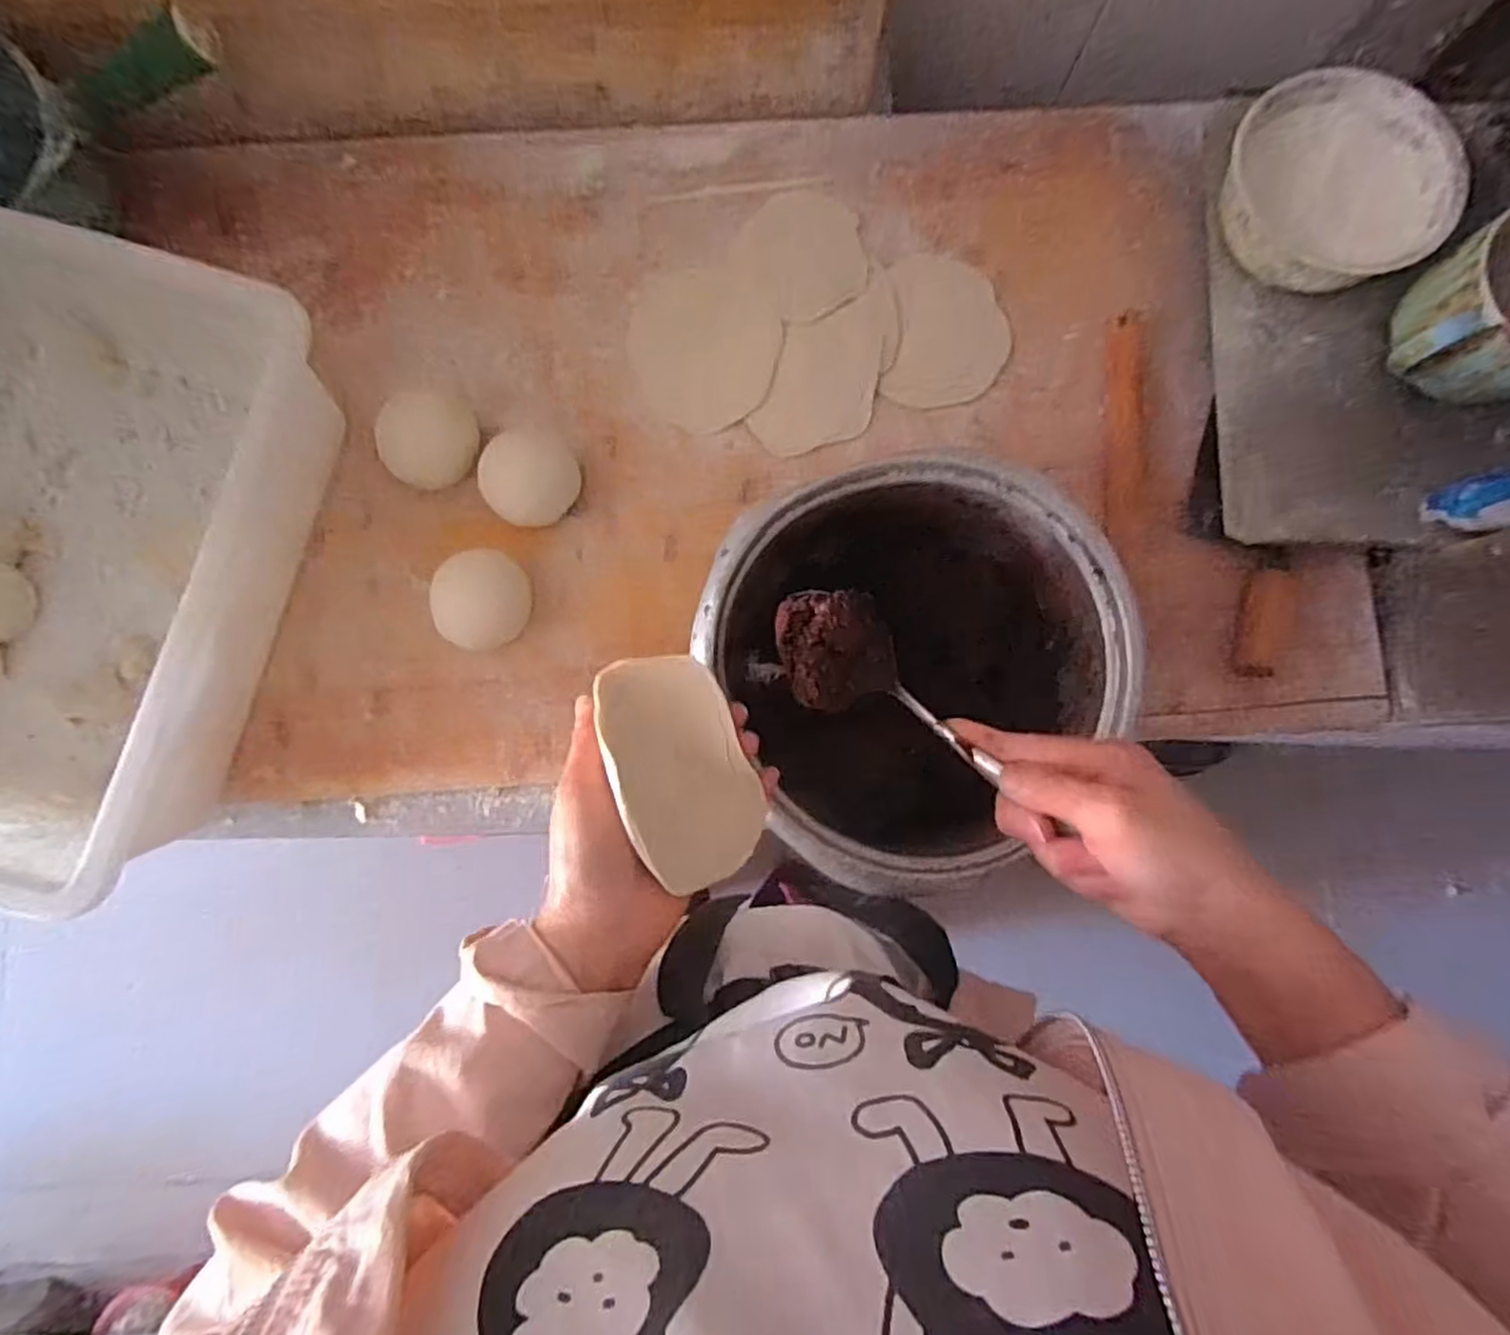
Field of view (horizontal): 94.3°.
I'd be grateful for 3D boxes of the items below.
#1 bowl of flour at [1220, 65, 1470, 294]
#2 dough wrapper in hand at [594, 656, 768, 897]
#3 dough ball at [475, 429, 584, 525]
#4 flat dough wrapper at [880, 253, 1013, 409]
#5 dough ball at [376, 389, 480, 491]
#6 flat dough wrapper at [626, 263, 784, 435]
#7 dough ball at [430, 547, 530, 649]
[{"bbox_3d":[0.439,-0.365,0.539,0.161,0.058,0.156,0,84,-2],"label":"bowl of flour"},{"bbox_3d":[-0.039,0.051,0.366,0.065,0.021,0.120,-21,85,-4],"label":"dough wrapper in hand"},{"bbox_3d":[-0.172,-0.145,0.541,0.067,0.050,0.062,0,84,-2],"label":"dough ball"},{"bbox_3d":[0.162,-0.285,0.589,0.103,0.010,0.134,4,82,-4],"label":"flat dough wrapper"},{"bbox_3d":[-0.254,-0.178,0.546,0.067,0.037,0.071,0,84,-2],"label":"dough ball"},{"bbox_3d":[-0.040,-0.268,0.580,0.123,0.007,0.138,-20,83,4],"label":"flat dough wrapper"},{"bbox_3d":[-0.209,-0.051,0.544,0.067,0.045,0.074,22,84,0],"label":"dough ball"}]

